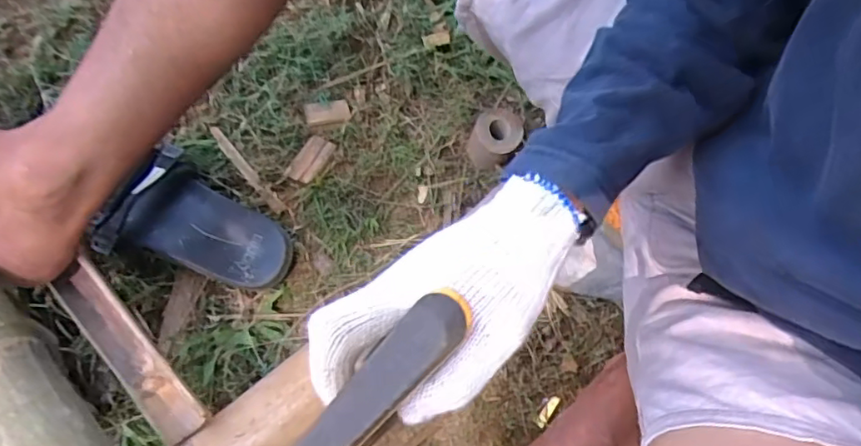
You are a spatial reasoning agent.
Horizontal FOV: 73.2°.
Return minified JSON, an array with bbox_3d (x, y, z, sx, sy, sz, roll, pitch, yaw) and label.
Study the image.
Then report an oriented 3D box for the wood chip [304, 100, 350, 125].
[{"bbox_3d":[-0.133,-0.143,0.746,0.056,0.006,0.033,-11,68,-8],"label":"wood chip"}]

